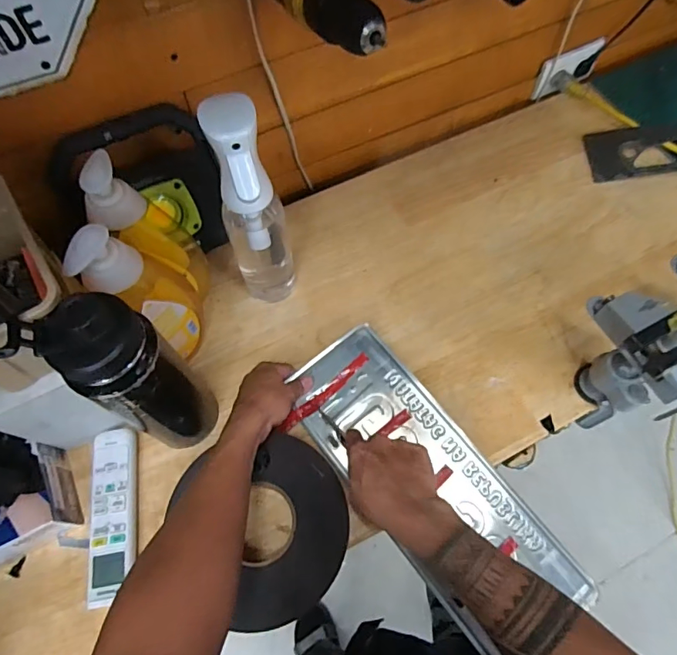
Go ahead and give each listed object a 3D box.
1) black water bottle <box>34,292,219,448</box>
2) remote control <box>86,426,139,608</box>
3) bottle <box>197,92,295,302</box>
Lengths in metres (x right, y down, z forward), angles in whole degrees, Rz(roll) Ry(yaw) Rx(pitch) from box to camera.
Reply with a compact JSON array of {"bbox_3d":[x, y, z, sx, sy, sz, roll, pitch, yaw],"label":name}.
[{"bbox_3d":[-0.181,0.047,0.445,0.080,0.263,0.075,0,65,1],"label":"black water bottle"},{"bbox_3d":[-0.242,0.200,0.513,0.049,0.024,0.172,-9,65,-3],"label":"remote control"},{"bbox_3d":[-0.089,-0.110,0.516,0.065,0.280,0.056,-15,65,-6],"label":"bottle"}]

